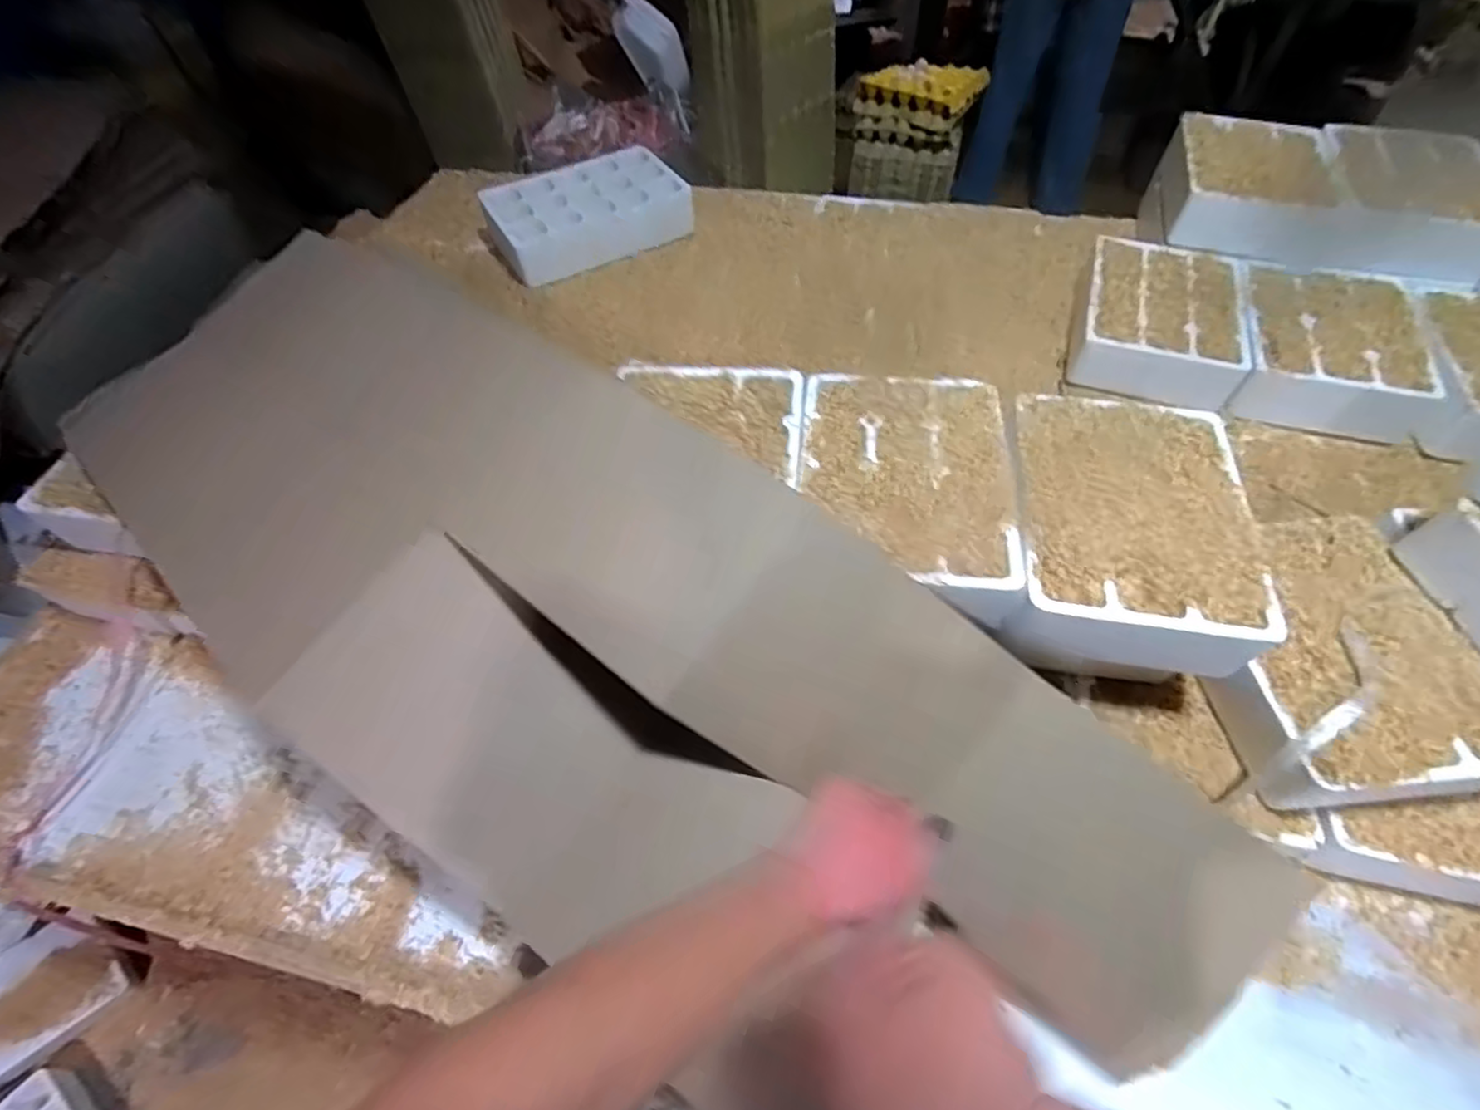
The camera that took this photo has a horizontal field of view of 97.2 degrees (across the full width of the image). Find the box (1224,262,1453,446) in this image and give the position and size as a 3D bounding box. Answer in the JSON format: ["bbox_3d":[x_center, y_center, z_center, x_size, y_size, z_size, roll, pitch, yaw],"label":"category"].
[{"bbox_3d":[0.713,-0.257,0.808,0.182,0.079,0.228,15,54,13],"label":"box"}]

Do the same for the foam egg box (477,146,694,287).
[{"bbox_3d":[-0.246,-0.548,1.054,0.304,0.083,0.191,-23,55,-15],"label":"foam egg box"}]

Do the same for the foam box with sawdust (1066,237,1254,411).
[{"bbox_3d":[0.541,-0.307,0.847,0.184,0.075,0.247,16,55,14],"label":"foam box with sawdust"}]

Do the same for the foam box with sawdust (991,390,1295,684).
[{"bbox_3d":[0.331,-0.015,0.572,0.190,0.086,0.263,10,53,11],"label":"foam box with sawdust"}]

